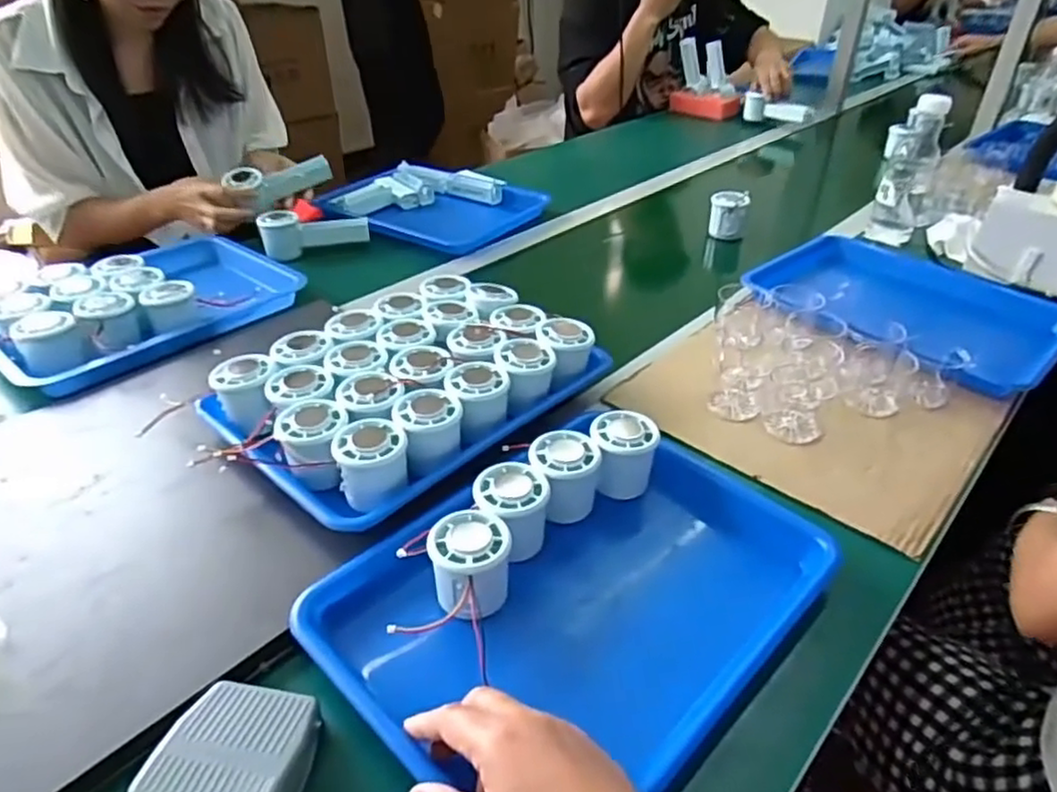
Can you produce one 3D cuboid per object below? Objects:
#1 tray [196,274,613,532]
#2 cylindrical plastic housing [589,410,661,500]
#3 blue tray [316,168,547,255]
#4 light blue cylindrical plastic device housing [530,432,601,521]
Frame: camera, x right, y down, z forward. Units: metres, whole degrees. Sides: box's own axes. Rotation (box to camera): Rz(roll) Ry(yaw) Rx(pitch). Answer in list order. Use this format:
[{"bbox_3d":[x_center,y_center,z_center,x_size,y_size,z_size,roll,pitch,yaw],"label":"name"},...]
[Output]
[{"bbox_3d":[-0.109,-0.014,0.645,0.226,0.065,0.324,29,44,35],"label":"tray"},{"bbox_3d":[0.078,0.052,0.574,0.053,0.053,0.056,1,34,0],"label":"cylindrical plastic housing"},{"bbox_3d":[-0.163,-0.303,1.100,0.334,0.029,0.237,14,37,19],"label":"blue tray"},{"bbox_3d":[0.029,0.066,0.551,0.054,0.054,0.052,1,34,0],"label":"light blue cylindrical plastic device housing"}]

